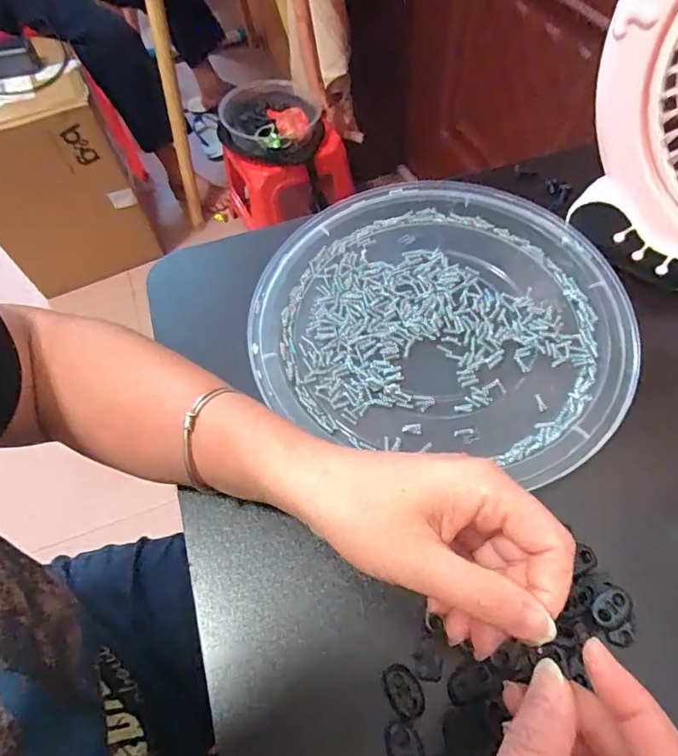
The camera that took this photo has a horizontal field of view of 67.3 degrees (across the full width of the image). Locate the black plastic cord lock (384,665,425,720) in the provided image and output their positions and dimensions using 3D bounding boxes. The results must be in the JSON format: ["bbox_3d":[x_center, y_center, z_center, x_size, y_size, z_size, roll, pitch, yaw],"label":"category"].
[{"bbox_3d":[0.031,0.147,0.239,0.015,0.005,0.022,-29,61,-14],"label":"black plastic cord lock"}]

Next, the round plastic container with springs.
[{"bbox_3d":[0.069,-0.049,0.339,0.230,0.027,0.212,12,58,10],"label":"round plastic container with springs"}]

